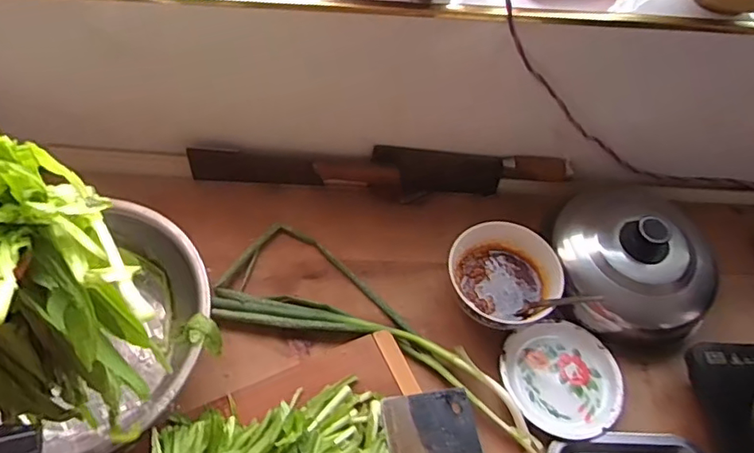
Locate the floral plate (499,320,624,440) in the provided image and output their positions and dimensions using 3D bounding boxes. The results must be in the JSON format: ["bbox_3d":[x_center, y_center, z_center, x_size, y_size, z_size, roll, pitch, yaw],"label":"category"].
[{"bbox_3d":[0.224,0.184,0.680,0.143,0.022,0.138,2,56,-3],"label":"floral plate"}]

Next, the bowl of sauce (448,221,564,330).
[{"bbox_3d":[0.154,0.071,0.710,0.136,0.069,0.138,2,56,-3],"label":"bowl of sauce"}]

